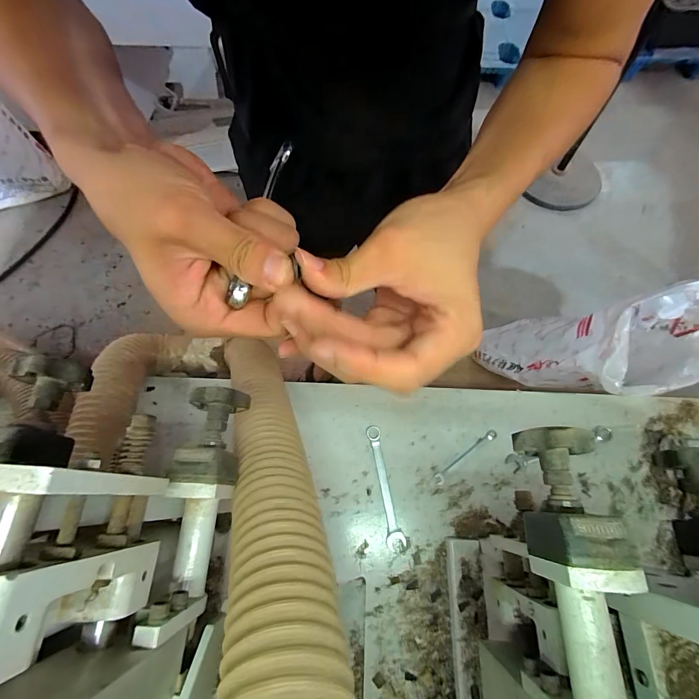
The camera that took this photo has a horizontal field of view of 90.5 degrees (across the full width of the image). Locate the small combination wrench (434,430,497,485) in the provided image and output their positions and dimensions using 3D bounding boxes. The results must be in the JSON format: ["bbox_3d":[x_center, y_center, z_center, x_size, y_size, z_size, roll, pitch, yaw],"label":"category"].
[{"bbox_3d":[0.215,0.197,0.640,0.143,0.015,0.021,-35,55,-13],"label":"small combination wrench"}]

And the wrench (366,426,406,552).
[{"bbox_3d":[0.063,0.239,0.619,0.030,0.010,0.202,-9,67,-3],"label":"wrench"}]

